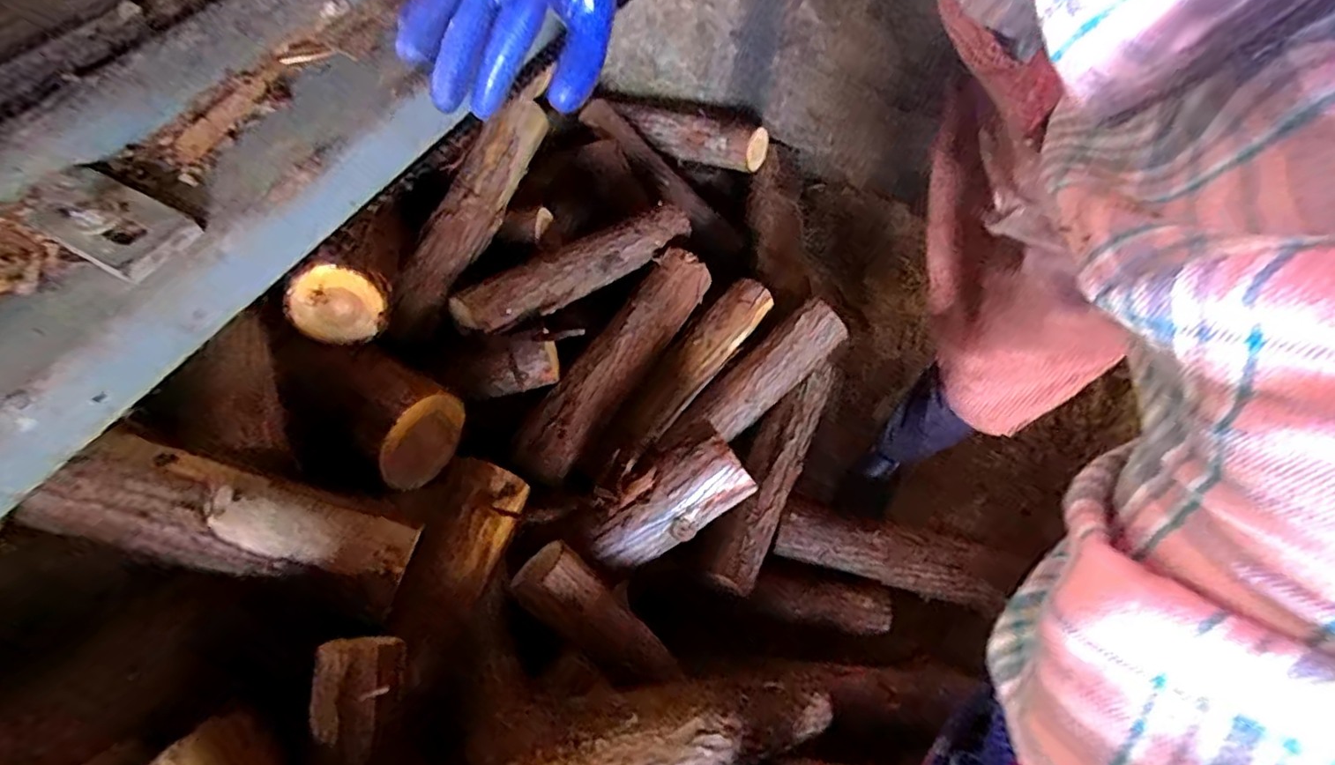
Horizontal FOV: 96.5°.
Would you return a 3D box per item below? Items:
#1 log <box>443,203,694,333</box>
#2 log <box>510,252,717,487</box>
[{"bbox_3d":[-0.148,-0.218,1.082,0.517,0.078,0.082,-33,65,-32],"label":"log"},{"bbox_3d":[-0.081,-0.050,1.039,0.110,0.078,0.519,26,64,13],"label":"log"}]

